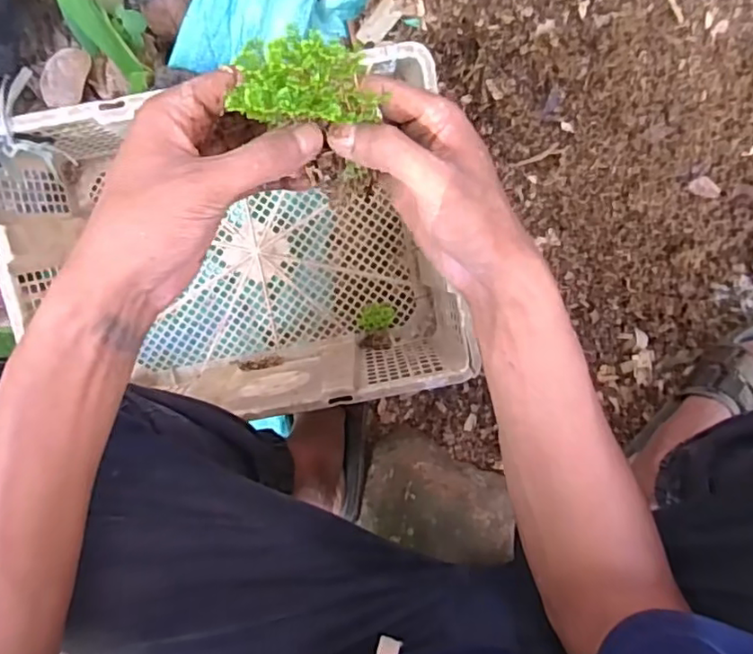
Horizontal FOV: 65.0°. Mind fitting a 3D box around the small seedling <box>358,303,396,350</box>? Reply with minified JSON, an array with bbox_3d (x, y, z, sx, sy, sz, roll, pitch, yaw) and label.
[{"bbox_3d":[-0.002,0.000,0.777,0.047,0.046,0.060,0,92,8],"label":"small seedling"}]

